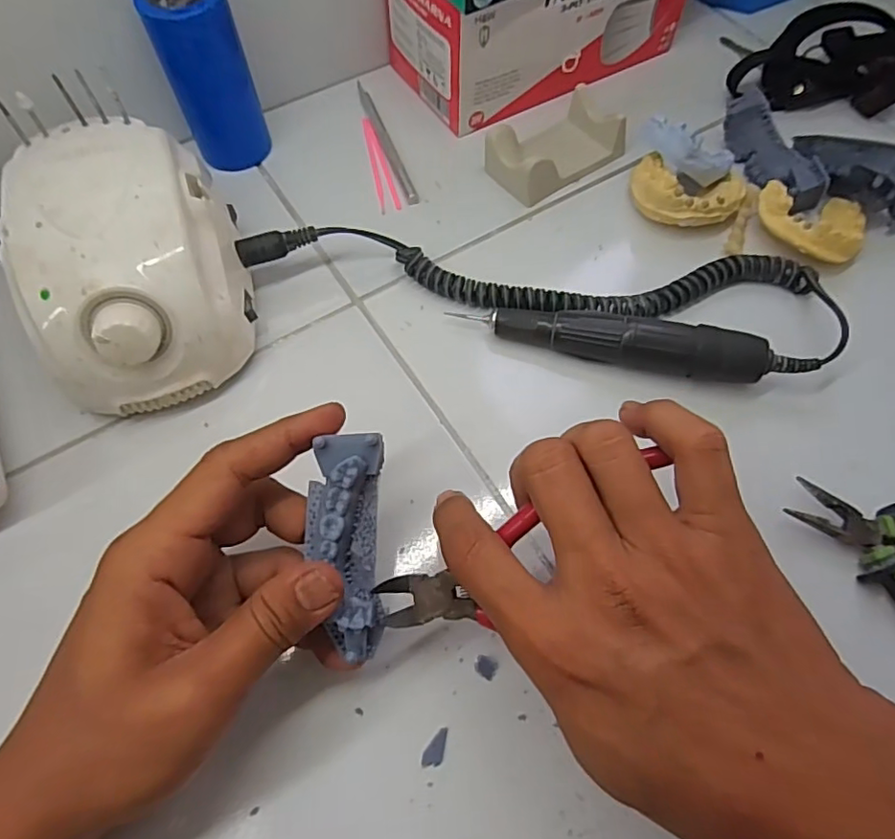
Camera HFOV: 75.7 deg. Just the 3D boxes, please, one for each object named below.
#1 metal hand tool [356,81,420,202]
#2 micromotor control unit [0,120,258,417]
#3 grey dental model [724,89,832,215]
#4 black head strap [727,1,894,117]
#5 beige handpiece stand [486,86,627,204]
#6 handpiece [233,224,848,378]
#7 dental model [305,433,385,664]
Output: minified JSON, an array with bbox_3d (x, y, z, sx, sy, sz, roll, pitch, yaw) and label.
[{"bbox_3d":[-0.047,-0.206,0.421,0.010,0.005,0.134,-18,65,-9],"label":"metal hand tool"},{"bbox_3d":[-0.166,-0.079,0.310,0.102,0.082,0.135,-16,65,-8],"label":"micromotor control unit"},{"bbox_3d":[0.218,-0.179,0.391,0.030,0.034,0.094,-14,65,-7],"label":"grey dental model"},{"bbox_3d":[0.286,-0.282,0.443,0.134,0.037,0.109,8,64,4],"label":"black head strap"},{"bbox_3d":[0.072,-0.188,0.396,0.090,0.033,0.051,-30,68,-14],"label":"beige handpiece stand"},{"bbox_3d":[0.051,-0.071,0.333,0.329,0.032,0.086,6,64,3],"label":"handpiece"},{"bbox_3d":[-0.039,0.051,0.236,0.029,0.022,0.088,-5,90,-2],"label":"dental model"}]

